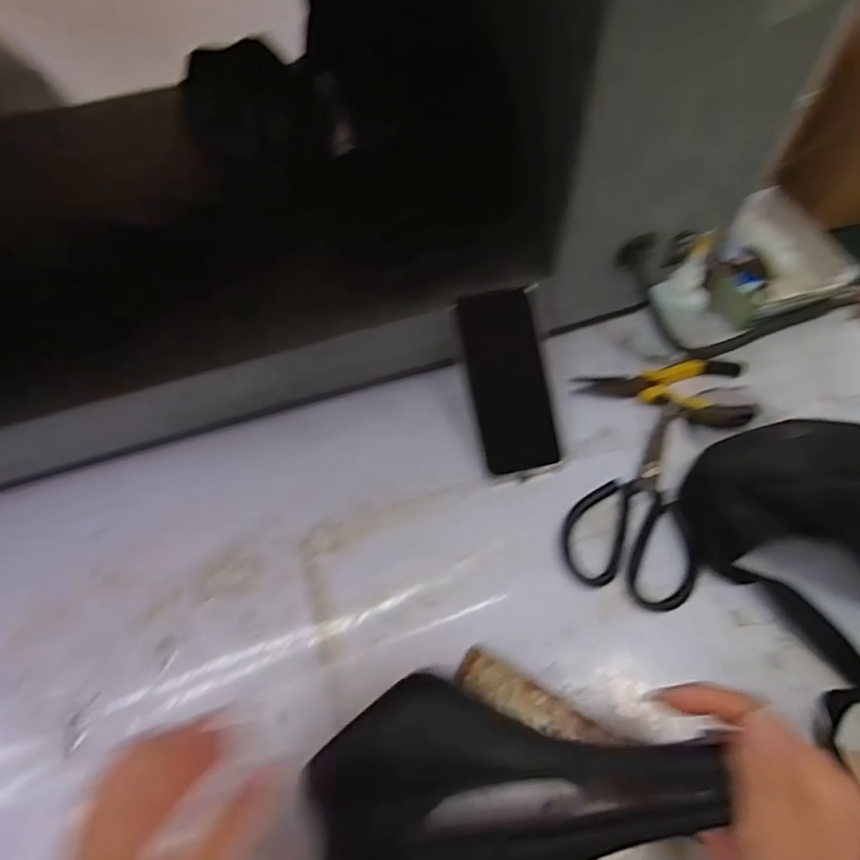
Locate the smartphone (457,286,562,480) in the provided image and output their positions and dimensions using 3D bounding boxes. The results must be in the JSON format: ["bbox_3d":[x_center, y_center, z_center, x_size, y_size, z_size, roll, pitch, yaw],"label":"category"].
[{"bbox_3d":[0.069,-0.041,0.454,0.065,0.009,0.154,-13,96,-5],"label":"smartphone"}]

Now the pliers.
[{"bbox_3d":[0.219,-0.041,0.494,0.153,0.012,0.071,6,59,6],"label":"pliers"}]

